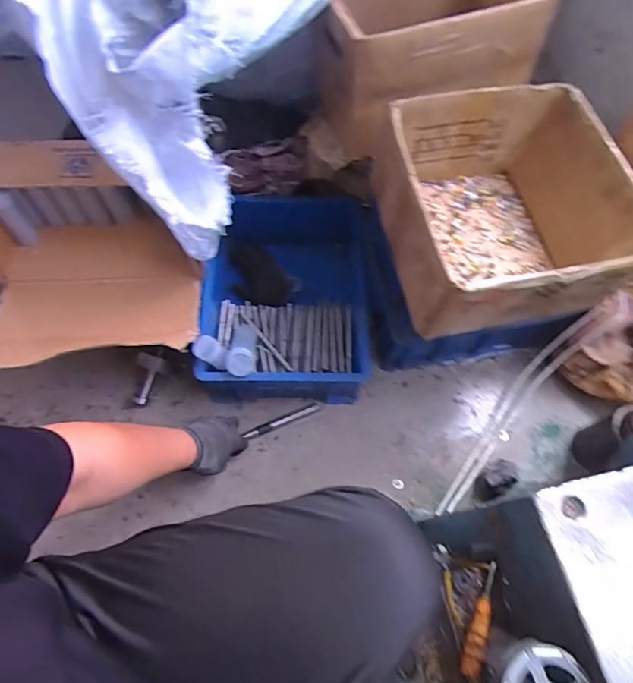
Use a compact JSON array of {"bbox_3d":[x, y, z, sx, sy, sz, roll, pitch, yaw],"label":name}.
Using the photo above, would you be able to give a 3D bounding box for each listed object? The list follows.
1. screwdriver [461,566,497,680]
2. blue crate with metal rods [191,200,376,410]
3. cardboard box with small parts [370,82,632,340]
[{"bbox_3d":[0.261,0.434,0.721,0.029,0.030,0.168,28,51,10],"label":"screwdriver"},{"bbox_3d":[-0.051,-0.083,0.902,0.311,0.160,0.393,2,65,-2],"label":"blue crate with metal rods"},{"bbox_3d":[0.249,-0.181,0.642,0.305,0.142,0.304,-9,66,-7],"label":"cardboard box with small parts"}]

